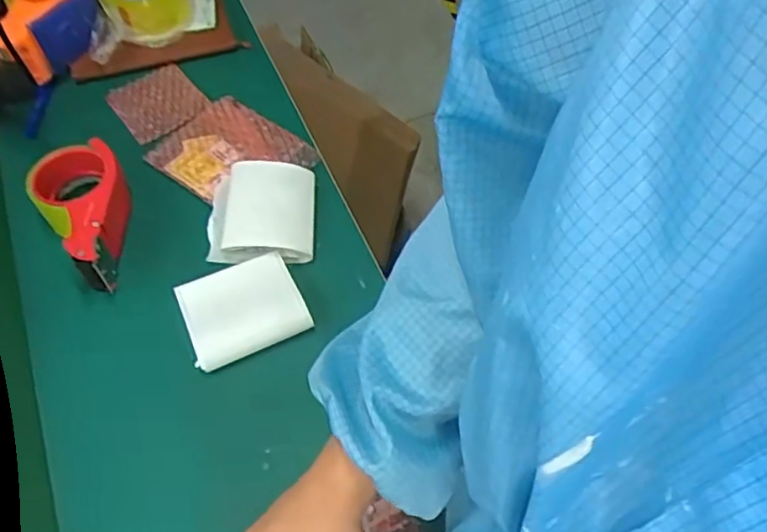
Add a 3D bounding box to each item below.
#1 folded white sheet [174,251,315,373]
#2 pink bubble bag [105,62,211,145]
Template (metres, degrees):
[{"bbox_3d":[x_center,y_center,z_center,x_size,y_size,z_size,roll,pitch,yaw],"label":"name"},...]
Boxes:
[{"bbox_3d":[-0.142,0.041,0.651,0.114,0.017,0.098,-23,60,-13],"label":"folded white sheet"},{"bbox_3d":[-0.295,-0.216,0.845,0.104,0.013,0.122,-33,61,-18],"label":"pink bubble bag"}]

